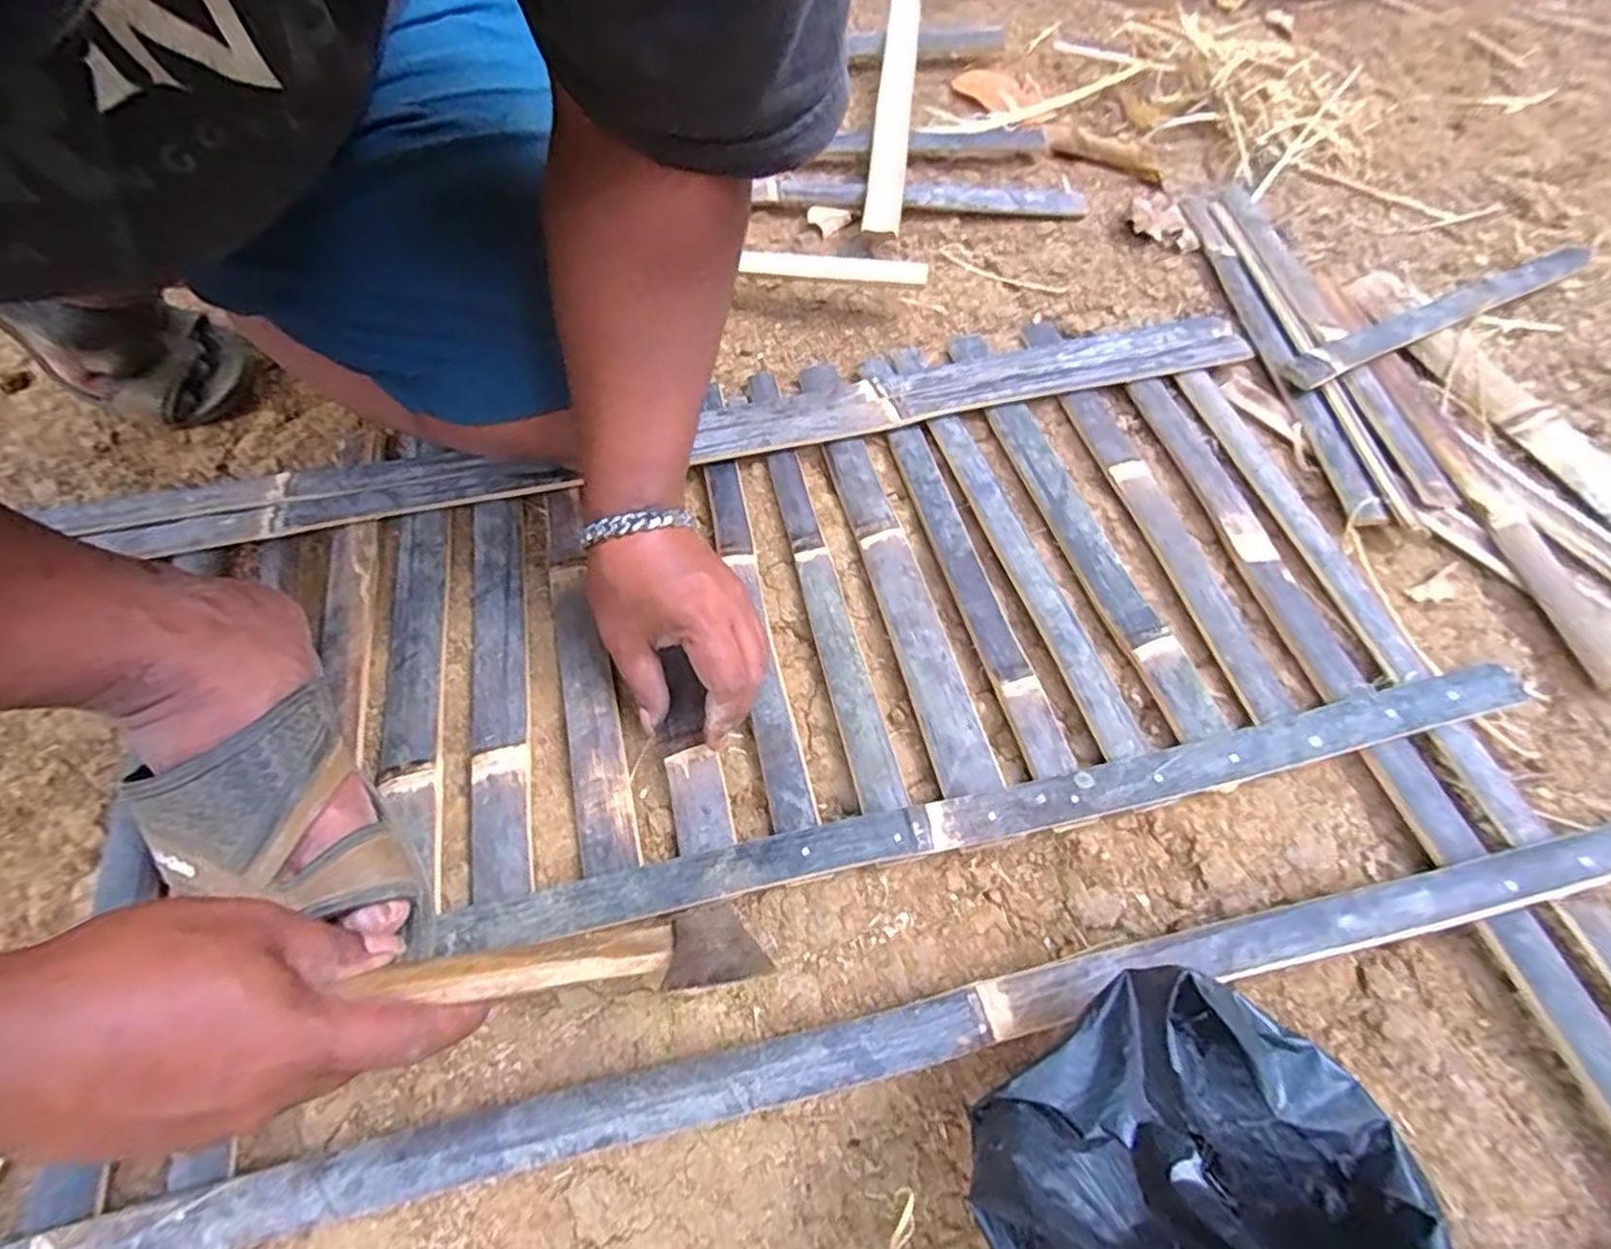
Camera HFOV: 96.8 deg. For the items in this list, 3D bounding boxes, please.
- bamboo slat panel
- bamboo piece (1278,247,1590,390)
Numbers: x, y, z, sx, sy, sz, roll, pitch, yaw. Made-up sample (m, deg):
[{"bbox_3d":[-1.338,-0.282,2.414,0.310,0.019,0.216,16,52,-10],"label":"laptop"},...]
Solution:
[{"bbox_3d":[-0.014,-0.022,0.481,0.792,0.031,0.368,-11,61,-6],"label":"bamboo slat panel"},{"bbox_3d":[0.553,-0.270,0.608,0.399,0.014,0.039,-24,46,-17],"label":"bamboo piece"}]

